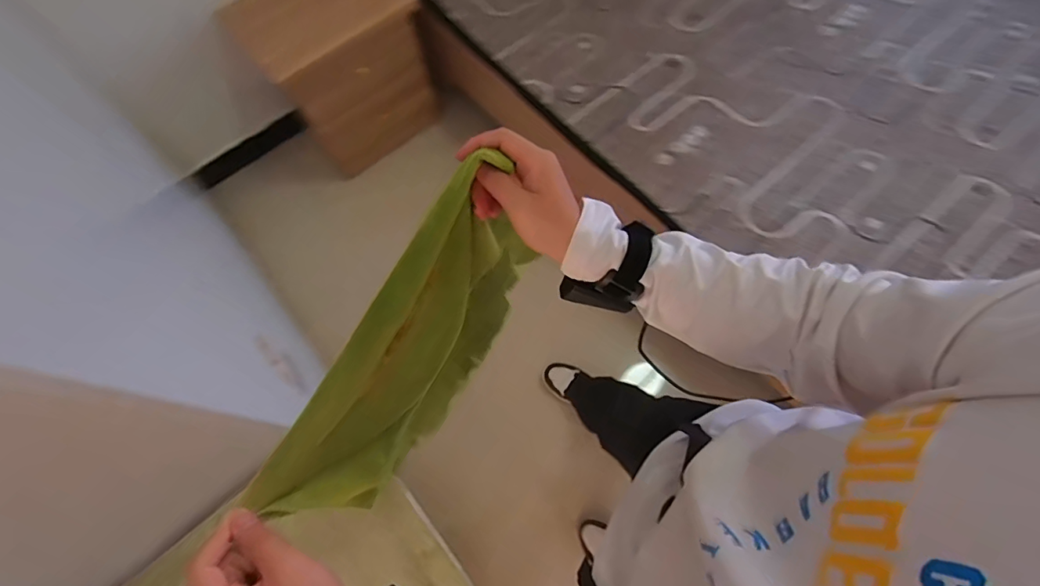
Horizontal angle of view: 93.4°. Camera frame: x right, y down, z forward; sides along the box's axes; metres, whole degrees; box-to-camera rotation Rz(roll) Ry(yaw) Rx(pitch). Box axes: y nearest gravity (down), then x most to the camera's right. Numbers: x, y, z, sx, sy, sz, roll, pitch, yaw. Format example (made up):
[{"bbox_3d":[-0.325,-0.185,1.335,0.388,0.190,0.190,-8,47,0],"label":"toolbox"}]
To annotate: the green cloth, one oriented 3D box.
[{"bbox_3d":[-0.092,0.055,0.444,0.049,0.221,0.304,29,72,13],"label":"green cloth"}]

